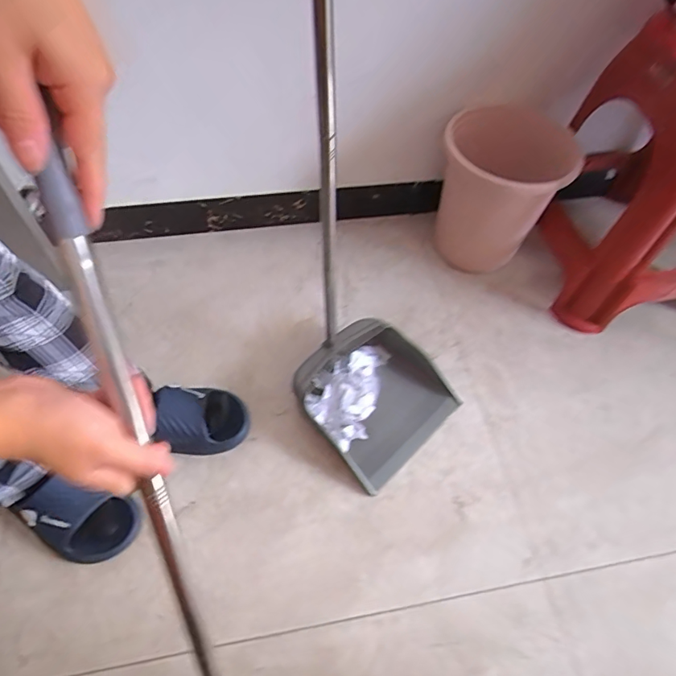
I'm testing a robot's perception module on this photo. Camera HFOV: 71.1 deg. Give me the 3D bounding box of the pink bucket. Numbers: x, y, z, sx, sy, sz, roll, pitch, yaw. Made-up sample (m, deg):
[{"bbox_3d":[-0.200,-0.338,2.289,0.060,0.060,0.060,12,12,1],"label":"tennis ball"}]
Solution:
[{"bbox_3d":[0.315,-0.285,0.972,0.243,0.301,0.227,31,63,16],"label":"pink bucket"}]

